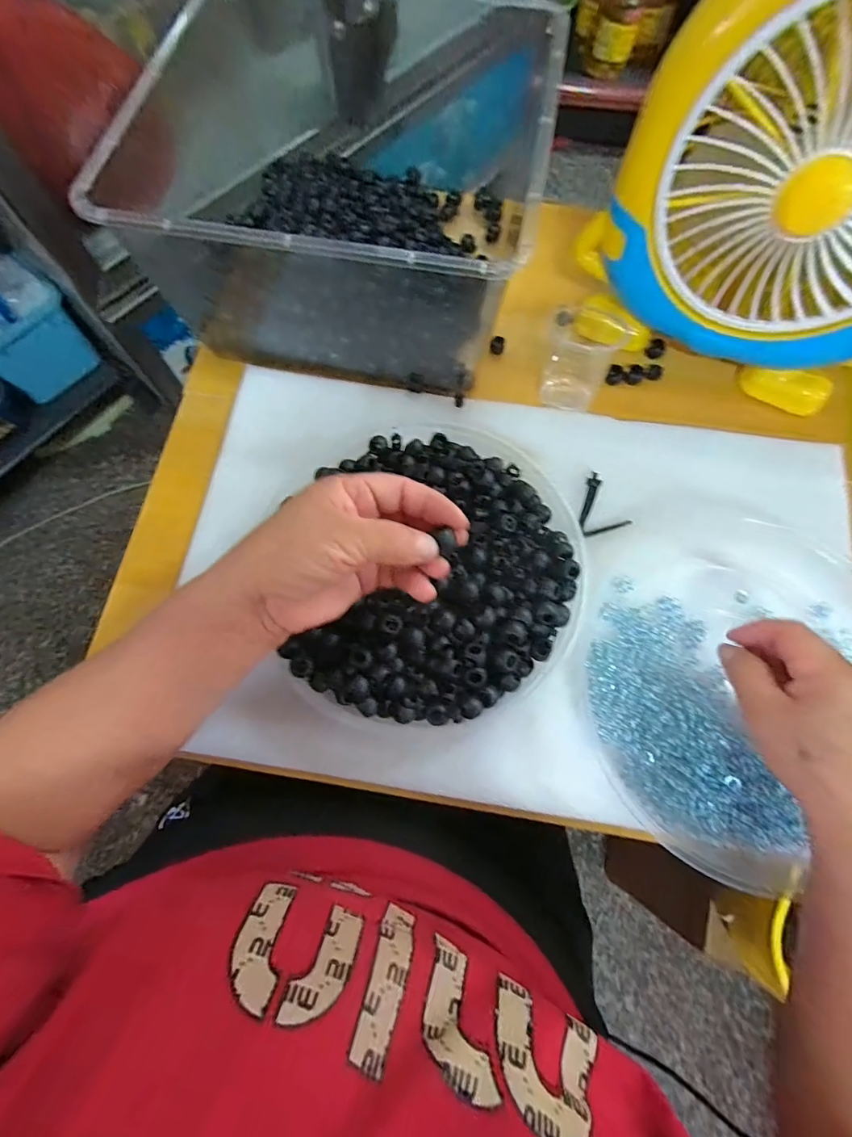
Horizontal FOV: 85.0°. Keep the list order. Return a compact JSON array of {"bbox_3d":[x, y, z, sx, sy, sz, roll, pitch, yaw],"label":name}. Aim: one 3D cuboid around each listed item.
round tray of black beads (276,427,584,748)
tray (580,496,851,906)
[{"bbox_3d":[0.007,-0.002,0.331,0.204,0.050,0.223,0,73,1],"label":"round tray of black beads"},{"bbox_3d":[0.227,0.073,0.324,0.228,0.038,0.251,24,74,8],"label":"tray"}]

